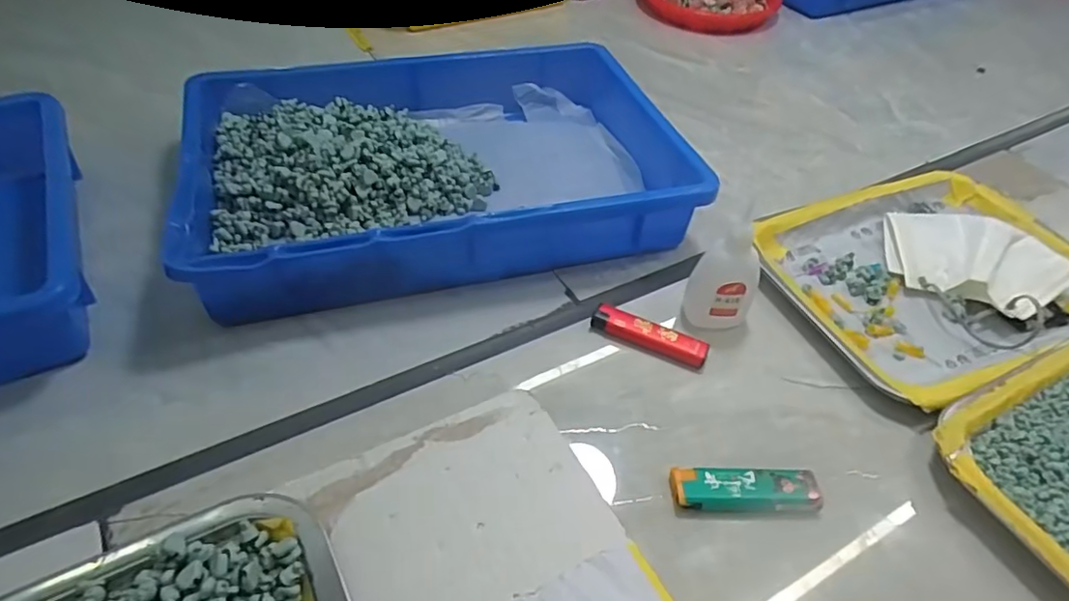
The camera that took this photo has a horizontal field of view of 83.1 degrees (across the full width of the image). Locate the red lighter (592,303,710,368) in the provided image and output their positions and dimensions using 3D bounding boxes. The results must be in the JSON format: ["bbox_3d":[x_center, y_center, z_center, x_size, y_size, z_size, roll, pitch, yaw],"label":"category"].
[{"bbox_3d":[0.077,0.023,0.404,0.078,0.009,0.023,23,50,15],"label":"red lighter"}]

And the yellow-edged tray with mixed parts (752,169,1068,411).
[{"bbox_3d":[0.300,-0.025,0.453,0.254,0.031,0.182,-17,52,-20],"label":"yellow-edged tray with mixed parts"}]

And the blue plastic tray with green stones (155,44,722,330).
[{"bbox_3d":[-0.076,-0.119,0.485,0.358,0.055,0.256,-10,49,-14],"label":"blue plastic tray with green stones"}]

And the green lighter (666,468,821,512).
[{"bbox_3d":[0.115,0.104,0.330,0.079,0.010,0.023,2,48,-3],"label":"green lighter"}]

